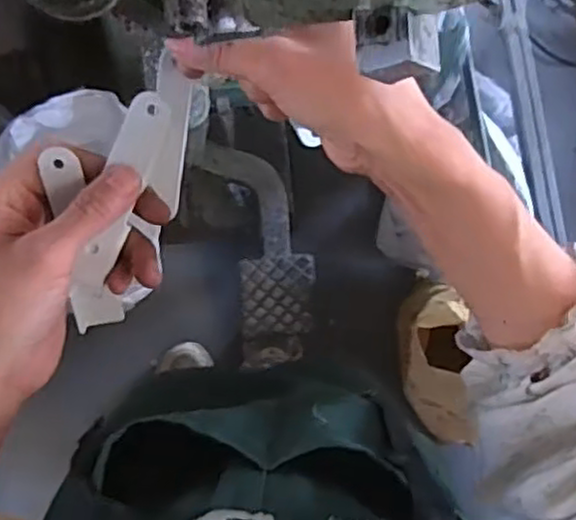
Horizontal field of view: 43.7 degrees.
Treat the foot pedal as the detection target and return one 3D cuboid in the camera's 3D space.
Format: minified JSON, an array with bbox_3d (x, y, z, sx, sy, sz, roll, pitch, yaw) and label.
[{"bbox_3d":[-0.019,0.092,1.292,0.129,0.042,0.209,-3,100,-17],"label":"foot pedal"}]

